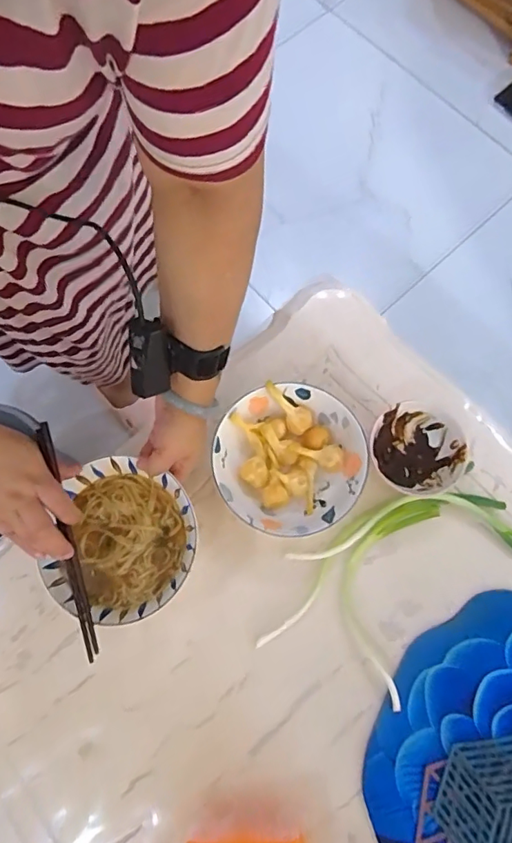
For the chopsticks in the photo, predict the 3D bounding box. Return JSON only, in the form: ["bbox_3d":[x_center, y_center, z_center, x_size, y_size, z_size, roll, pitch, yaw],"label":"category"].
[{"bbox_3d":[-0.193,0.125,0.517,0.014,0.014,0.248,-11,95,-3],"label":"chopsticks"}]

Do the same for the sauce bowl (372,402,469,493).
[{"bbox_3d":[0.186,0.036,0.600,0.102,0.057,0.107,0,74,0],"label":"sauce bowl"}]

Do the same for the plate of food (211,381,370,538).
[{"bbox_3d":[0.039,0.045,0.591,0.168,0.042,0.168,-7,74,-2],"label":"plate of food"}]

